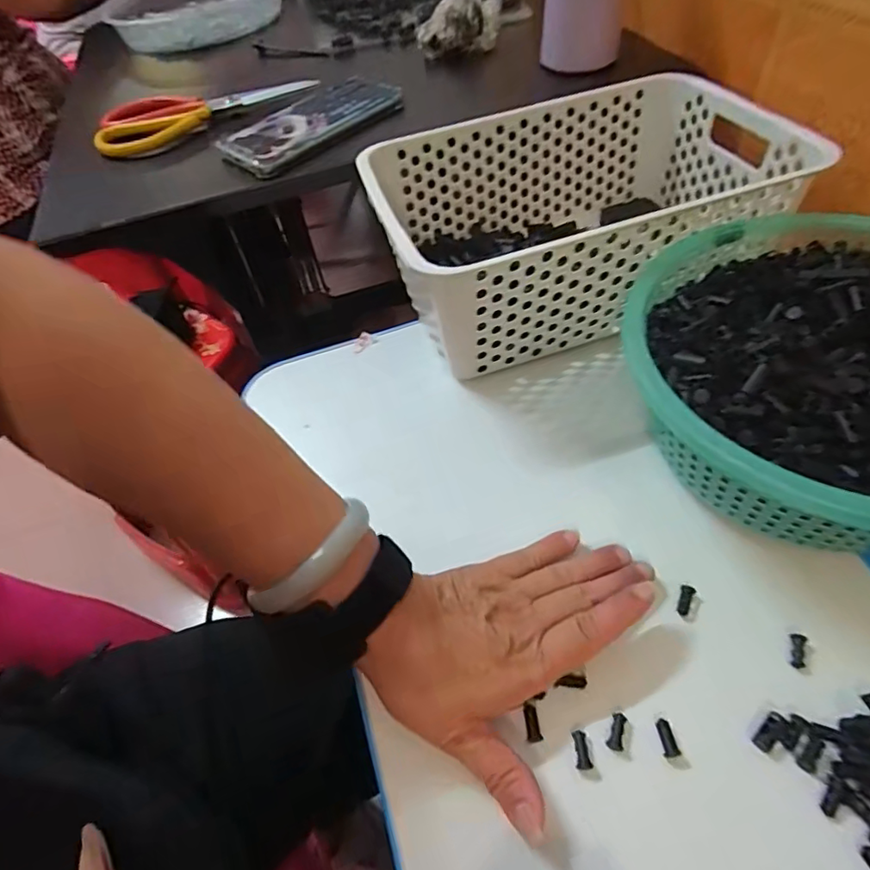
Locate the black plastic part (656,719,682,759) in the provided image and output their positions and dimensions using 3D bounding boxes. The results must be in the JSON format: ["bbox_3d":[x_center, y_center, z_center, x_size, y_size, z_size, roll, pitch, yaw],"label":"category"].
[{"bbox_3d":[0.113,0.149,0.267,0.007,0.005,0.016,-12,52,-2],"label":"black plastic part"}]

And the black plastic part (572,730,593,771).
[{"bbox_3d":[0.072,0.154,0.267,0.007,0.005,0.017,-4,53,4],"label":"black plastic part"}]

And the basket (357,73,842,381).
[{"bbox_3d":[0.115,-0.177,0.457,0.302,0.119,0.205,-19,53,-7],"label":"basket"}]

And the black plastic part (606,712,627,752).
[{"bbox_3d":[0.091,0.147,0.271,0.008,0.006,0.018,17,57,19],"label":"black plastic part"}]

